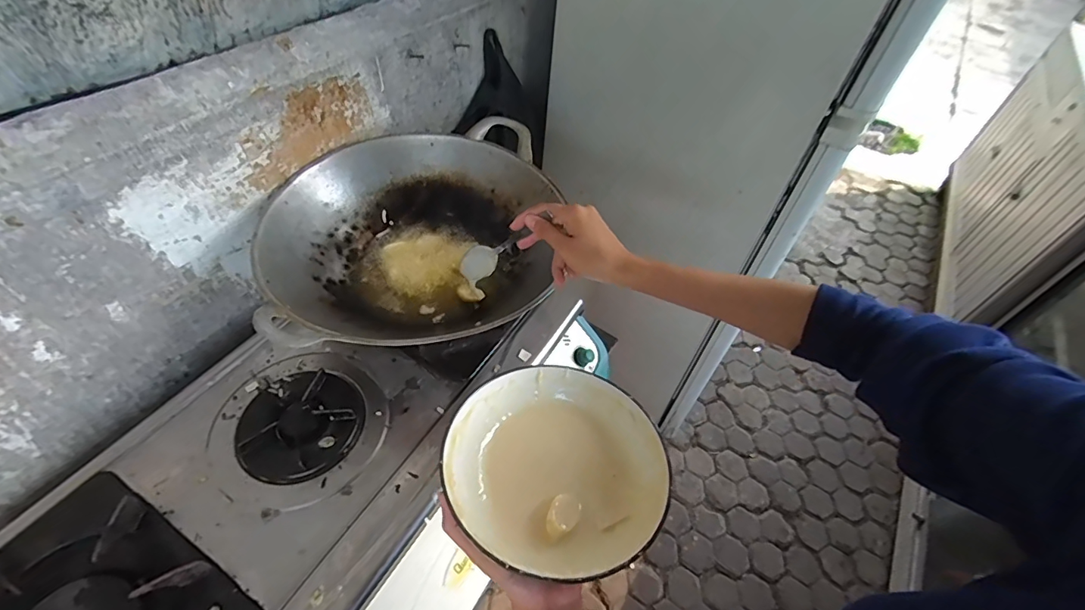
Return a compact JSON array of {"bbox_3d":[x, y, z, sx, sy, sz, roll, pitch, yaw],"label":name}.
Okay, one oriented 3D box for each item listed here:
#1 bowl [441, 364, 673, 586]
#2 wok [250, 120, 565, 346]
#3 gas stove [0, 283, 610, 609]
[{"bbox_3d":[0.011,0.127,0.379,0.166,0.053,0.166,3,50,-3],"label":"bowl"},{"bbox_3d":[-0.156,-0.081,0.617,0.417,0.109,0.357,-35,61,-30],"label":"wok"},{"bbox_3d":[-0.236,0.196,0.571,0.417,0.133,0.707,27,53,17],"label":"gas stove"}]

